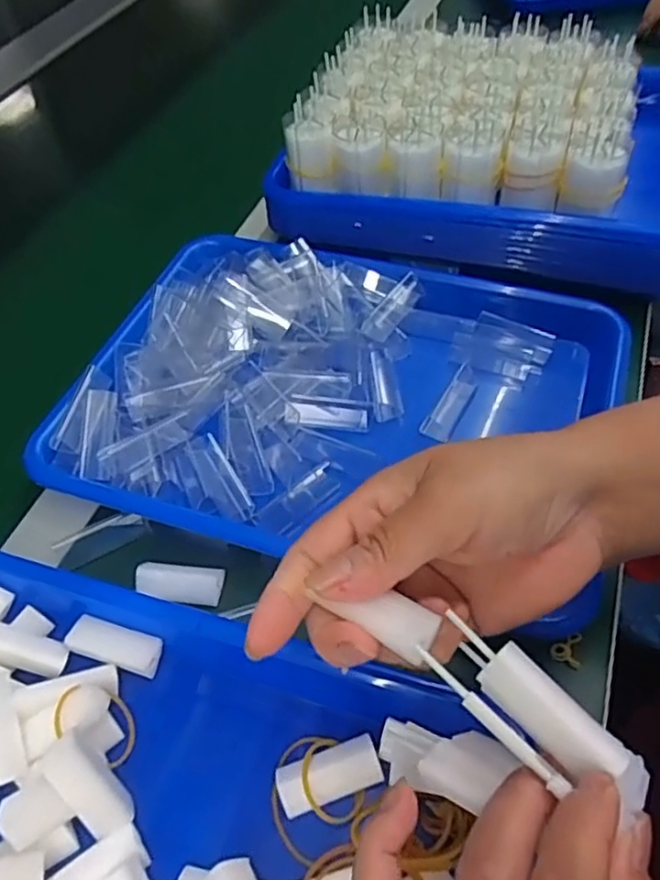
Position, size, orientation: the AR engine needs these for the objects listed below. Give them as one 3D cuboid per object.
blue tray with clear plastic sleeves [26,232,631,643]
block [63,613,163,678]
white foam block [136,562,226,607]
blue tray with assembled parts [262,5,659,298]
[{"bbox_3d":[0.010,-0.030,0.423,0.328,0.054,0.246,13,54,15],"label":"blue tray with clear plastic sleeves"},{"bbox_3d":[-0.108,0.103,0.328,0.047,0.009,0.018,12,54,13],"label":"block"},{"bbox_3d":[-0.081,0.077,0.355,0.046,0.012,0.020,3,52,7],"label":"white foam block"},{"bbox_3d":[0.136,-0.239,0.527,0.324,0.094,0.231,12,54,14],"label":"blue tray with assembled parts"}]

